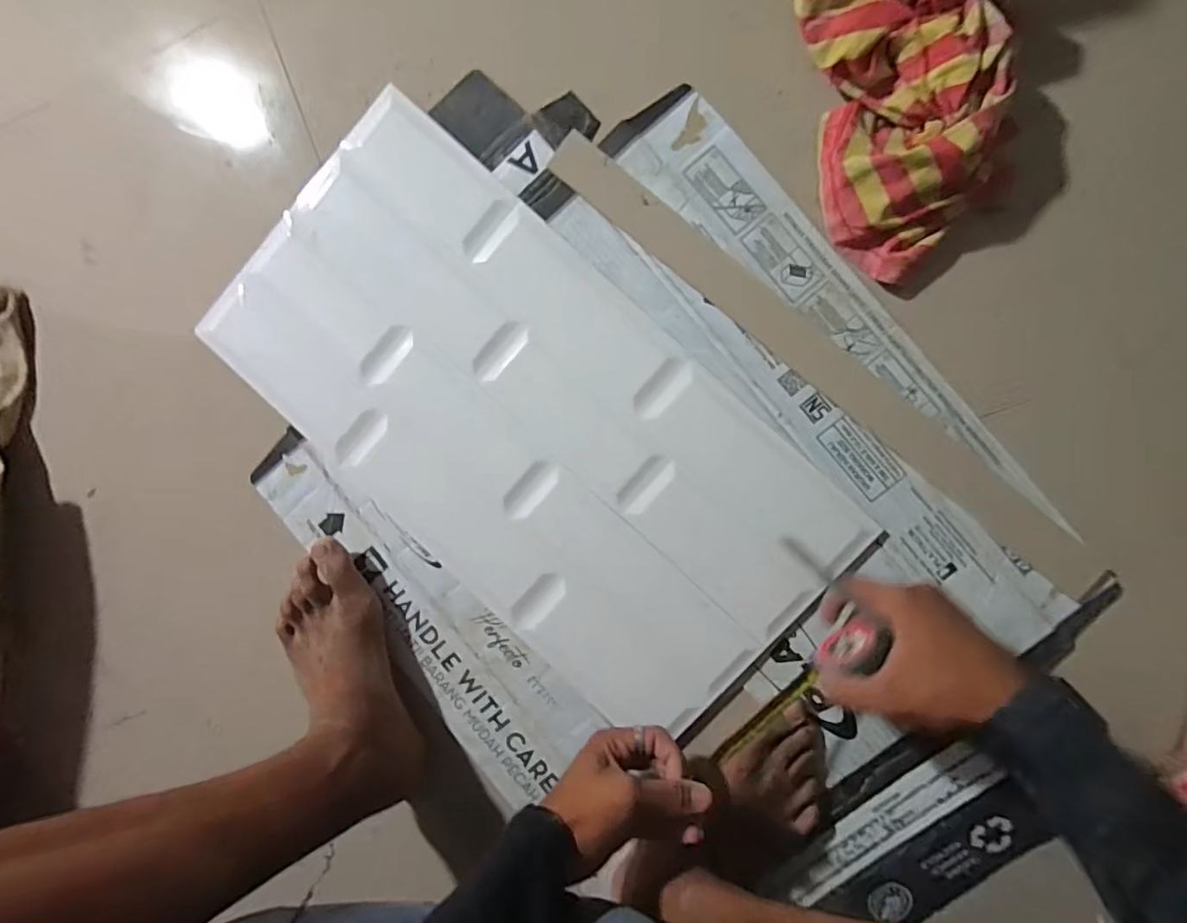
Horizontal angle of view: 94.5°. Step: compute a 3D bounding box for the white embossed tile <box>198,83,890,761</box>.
[{"bbox_3d":[-0.071,-0.022,0.506,0.342,0.013,0.584,-45,89,5],"label":"white embossed tile"}]

